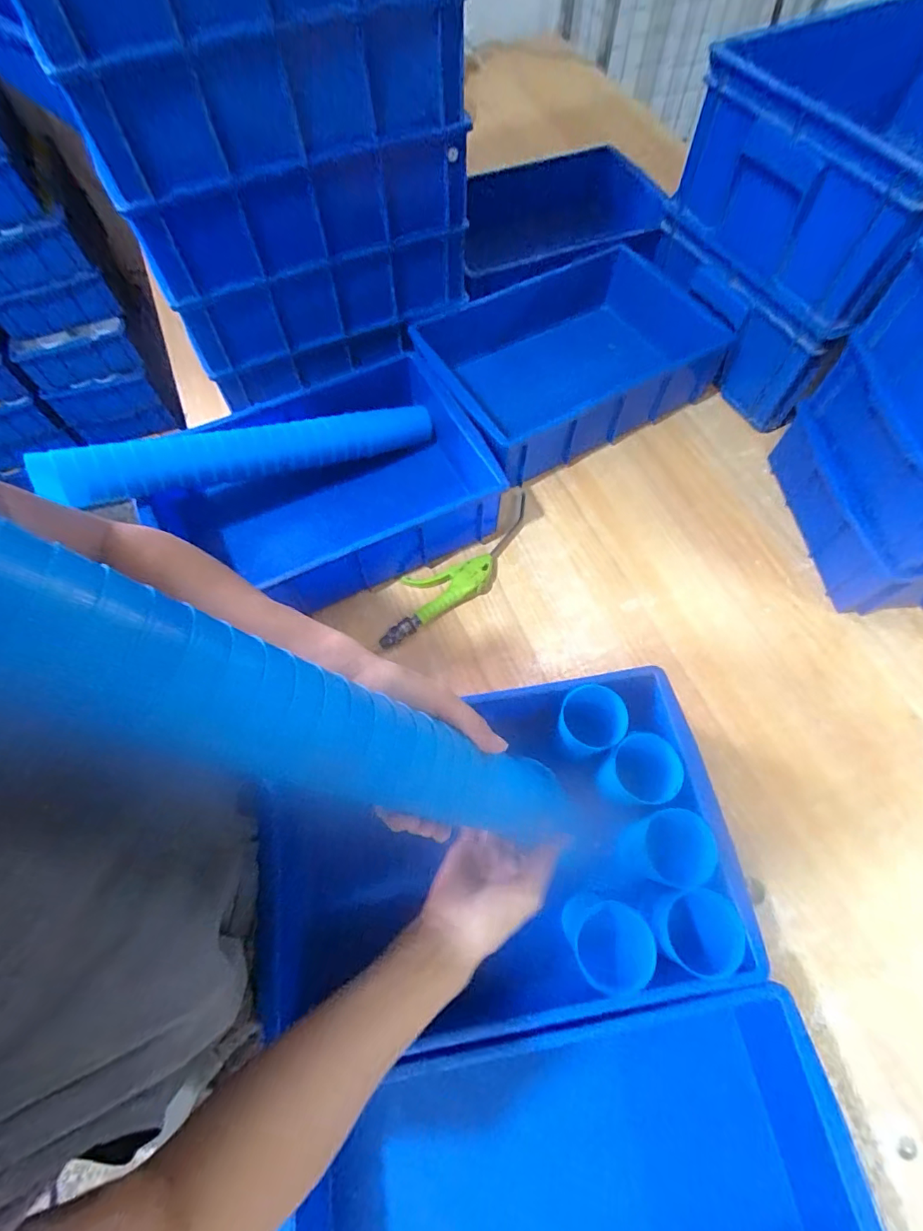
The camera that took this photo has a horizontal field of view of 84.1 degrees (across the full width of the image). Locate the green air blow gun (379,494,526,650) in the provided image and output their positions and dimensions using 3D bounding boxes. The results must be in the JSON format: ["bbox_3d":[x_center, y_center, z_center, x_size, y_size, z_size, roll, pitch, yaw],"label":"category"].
[{"bbox_3d":[0.002,-0.064,0.685,0.287,0.021,0.088,-35,68,-14],"label":"green air blow gun"}]

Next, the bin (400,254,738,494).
[{"bbox_3d":[0.157,-0.395,0.796,0.422,0.114,0.291,-31,67,-12],"label":"bin"}]

